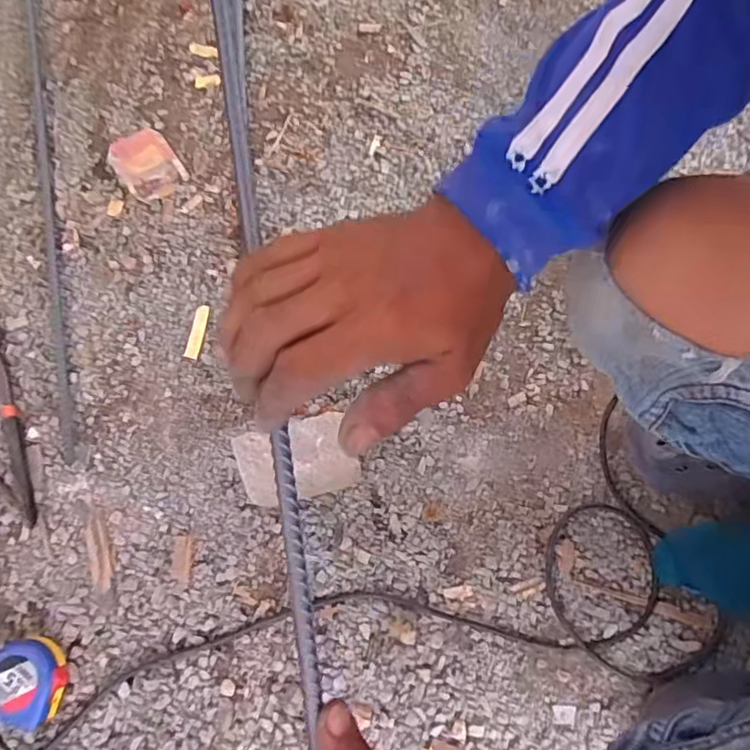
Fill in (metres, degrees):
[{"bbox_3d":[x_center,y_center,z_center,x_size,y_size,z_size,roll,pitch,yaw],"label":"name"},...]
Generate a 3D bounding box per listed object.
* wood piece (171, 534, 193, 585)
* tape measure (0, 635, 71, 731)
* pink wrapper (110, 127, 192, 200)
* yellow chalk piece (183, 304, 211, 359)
[{"bbox_3d":[-0.193,0.185,0.569,0.018,0.004,0.046,0,78,0],"label":"wood piece"},{"bbox_3d":[-0.325,0.284,0.527,0.073,0.035,0.072,0,78,0],"label":"tape measure"},{"bbox_3d":[-0.269,-0.249,0.670,0.066,0.013,0.090,-34,80,-8],"label":"pink wrapper"},{"bbox_3d":[-0.196,-0.048,0.626,0.017,0.012,0.059,13,78,2],"label":"yellow chalk piece"}]

